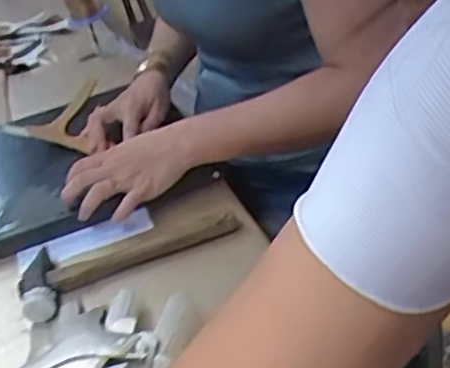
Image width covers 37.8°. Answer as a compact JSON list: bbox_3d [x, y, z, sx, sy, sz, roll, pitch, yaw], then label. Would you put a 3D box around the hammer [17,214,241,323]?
[{"bbox_3d":[-0.100,0.064,0.653,0.212,0.026,0.085,-23,33,-17],"label":"hammer"}]

